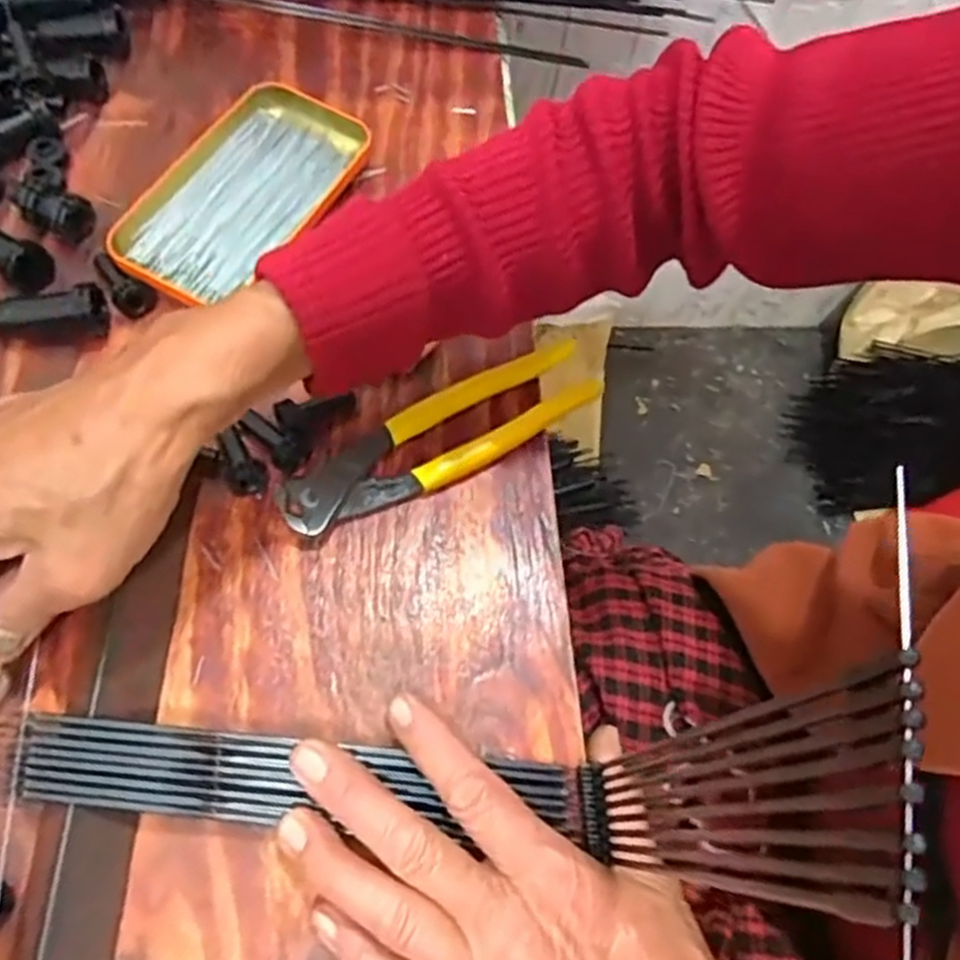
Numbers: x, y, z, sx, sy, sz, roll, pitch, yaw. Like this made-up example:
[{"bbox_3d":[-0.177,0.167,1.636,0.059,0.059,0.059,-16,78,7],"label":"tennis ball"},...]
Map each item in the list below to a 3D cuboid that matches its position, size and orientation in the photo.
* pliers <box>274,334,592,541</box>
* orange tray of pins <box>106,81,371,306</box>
[{"bbox_3d":[-0.017,-0.020,0.369,0.160,0.017,0.038,-27,68,-14],"label":"pliers"},{"bbox_3d":[-0.122,-0.151,0.411,0.069,0.021,0.143,24,67,10],"label":"orange tray of pins"}]

